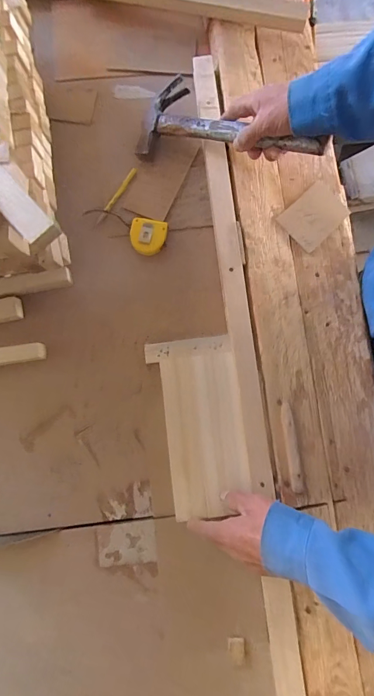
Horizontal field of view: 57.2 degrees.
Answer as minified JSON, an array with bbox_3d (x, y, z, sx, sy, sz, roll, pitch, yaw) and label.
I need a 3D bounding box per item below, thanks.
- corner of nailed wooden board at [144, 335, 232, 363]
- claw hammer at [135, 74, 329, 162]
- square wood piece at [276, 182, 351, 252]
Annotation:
[{"bbox_3d":[0.000,0.002,0.537,0.128,0.037,0.030,-8,82,-2],"label":"corner of nailed wooden board"},{"bbox_3d":[0.055,-0.333,0.498,0.287,0.031,0.106,13,101,23],"label":"claw hammer"},{"bbox_3d":[0.197,-0.206,0.536,0.100,0.004,0.072,-45,91,-7],"label":"square wood piece"}]

